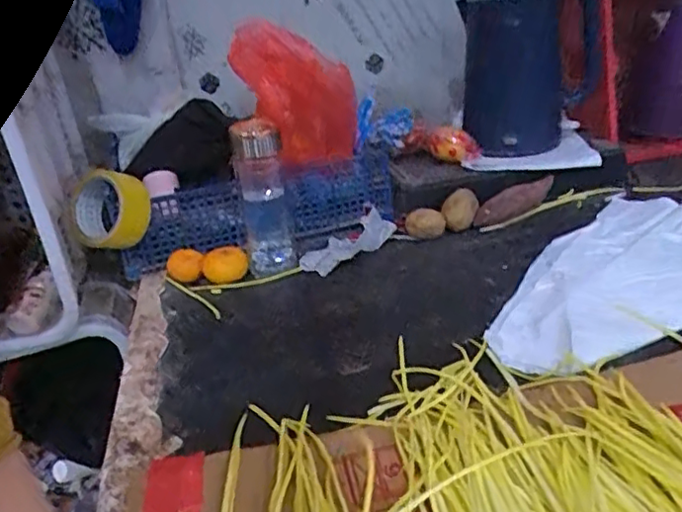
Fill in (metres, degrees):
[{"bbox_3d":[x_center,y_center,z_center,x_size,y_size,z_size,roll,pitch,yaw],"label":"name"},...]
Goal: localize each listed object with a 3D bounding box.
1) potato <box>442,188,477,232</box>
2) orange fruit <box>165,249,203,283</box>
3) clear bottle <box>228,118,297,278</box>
[{"bbox_3d":[0.165,-0.066,0.873,0.051,0.064,0.053,-1,27,10],"label":"potato"},{"bbox_3d":[-0.204,0.014,0.830,0.049,0.033,0.044,-15,28,-17],"label":"orange fruit"},{"bbox_3d":[-0.104,-0.082,0.833,0.067,0.191,0.057,-11,27,-8],"label":"clear bottle"}]

